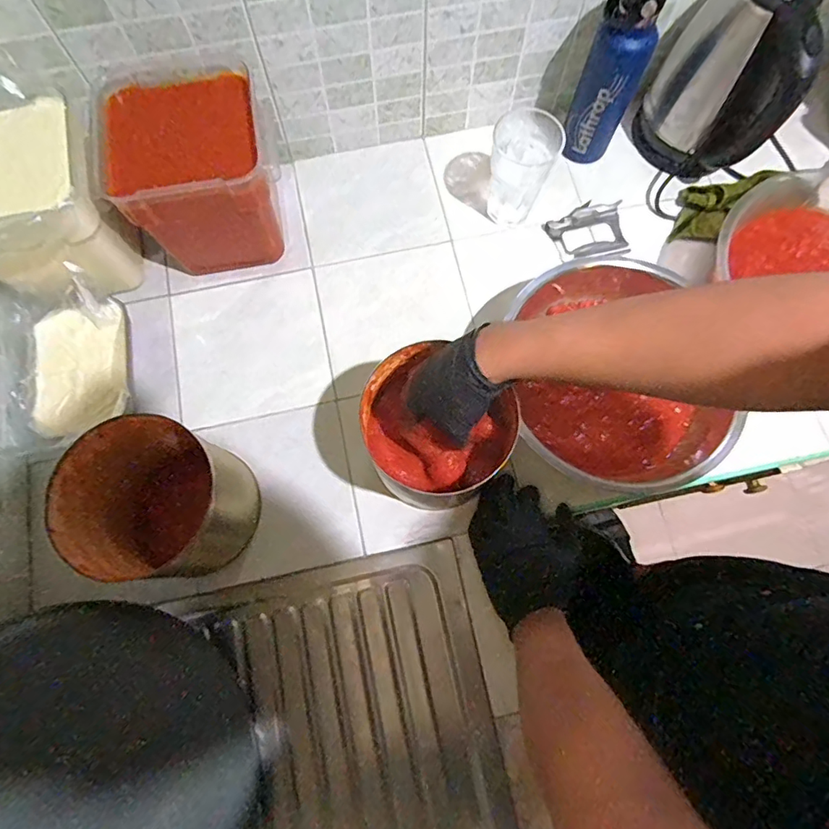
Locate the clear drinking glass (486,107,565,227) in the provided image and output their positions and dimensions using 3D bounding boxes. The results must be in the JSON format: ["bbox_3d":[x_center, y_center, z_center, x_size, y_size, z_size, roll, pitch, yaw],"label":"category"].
[{"bbox_3d":[0.142,-0.331,0.676,0.086,0.118,0.103,16,75,4],"label":"clear drinking glass"}]

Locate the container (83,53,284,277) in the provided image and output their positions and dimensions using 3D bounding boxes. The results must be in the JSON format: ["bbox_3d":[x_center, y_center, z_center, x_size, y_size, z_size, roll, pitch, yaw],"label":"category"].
[{"bbox_3d":[-0.270,-0.291,0.634,0.196,0.184,0.183,-16,75,-5],"label":"container"}]

